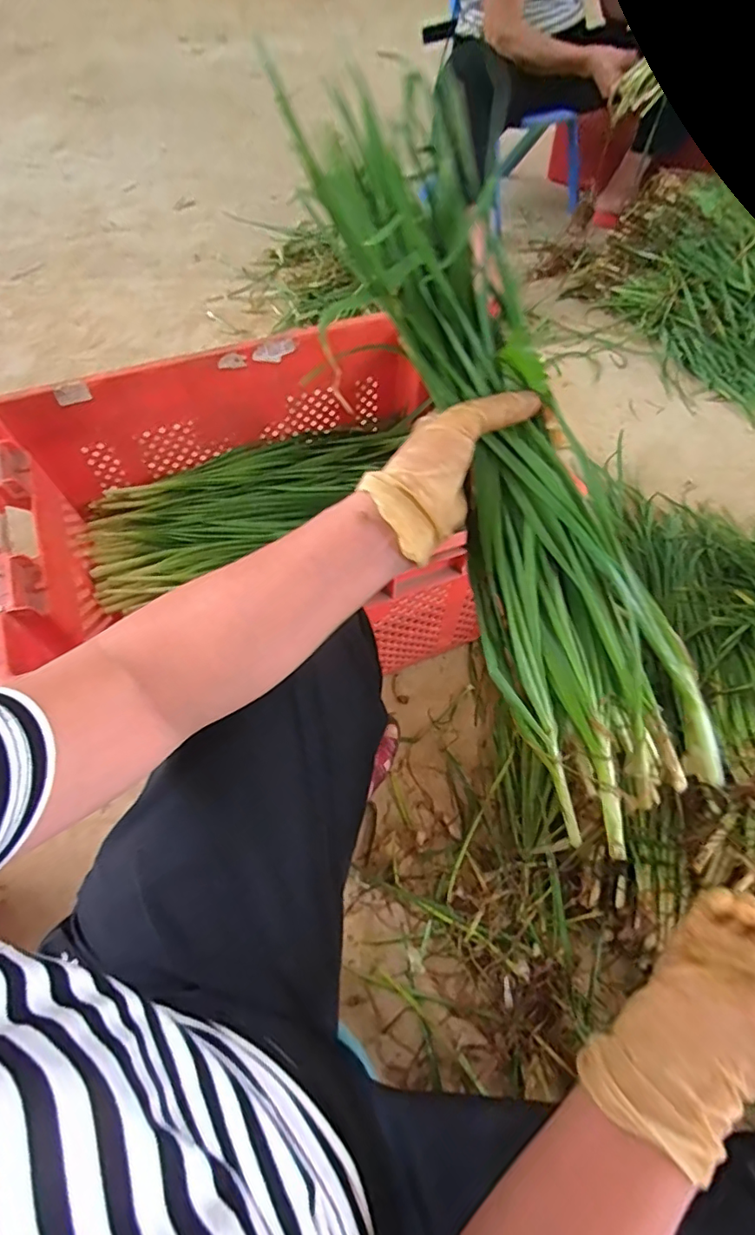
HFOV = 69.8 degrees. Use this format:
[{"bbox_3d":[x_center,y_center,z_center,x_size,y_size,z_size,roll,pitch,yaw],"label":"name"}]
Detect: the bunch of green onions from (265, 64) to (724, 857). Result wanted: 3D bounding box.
[{"bbox_3d":[0.089,-0.084,0.348,0.113,0.049,0.483,-26,96,-15],"label":"bunch of green onions"}]

